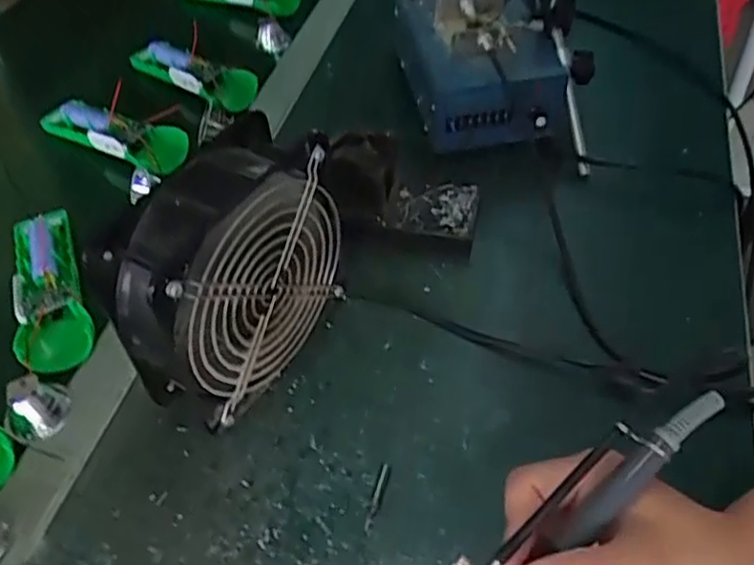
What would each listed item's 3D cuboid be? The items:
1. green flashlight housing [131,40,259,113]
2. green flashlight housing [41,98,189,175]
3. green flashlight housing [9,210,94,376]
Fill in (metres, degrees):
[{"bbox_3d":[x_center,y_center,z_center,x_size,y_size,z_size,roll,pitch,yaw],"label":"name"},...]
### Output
[{"bbox_3d":[-0.153,-0.177,0.596,0.133,0.030,0.025,25,55,25],"label":"green flashlight housing"},{"bbox_3d":[-0.208,-0.122,0.568,0.136,0.024,0.036,21,53,23],"label":"green flashlight housing"},{"bbox_3d":[-0.224,0.001,0.493,0.049,0.023,0.122,-15,63,-8],"label":"green flashlight housing"}]

